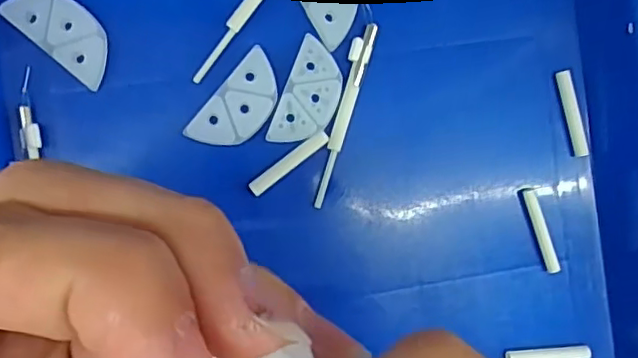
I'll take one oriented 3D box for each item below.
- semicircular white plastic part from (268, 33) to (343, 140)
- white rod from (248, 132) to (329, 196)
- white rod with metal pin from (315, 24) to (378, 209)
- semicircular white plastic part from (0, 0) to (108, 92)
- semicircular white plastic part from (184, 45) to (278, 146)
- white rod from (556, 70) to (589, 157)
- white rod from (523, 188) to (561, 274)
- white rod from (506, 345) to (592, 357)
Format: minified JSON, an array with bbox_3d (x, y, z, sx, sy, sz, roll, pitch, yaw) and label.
[{"bbox_3d":[-0.002,-0.029,0.220,0.020,0.004,0.039,21,88,-8],"label":"semicircular white plastic part"},{"bbox_3d":[-0.011,-0.006,0.222,0.034,0.004,0.006,-37,95,-6],"label":"white rod"},{"bbox_3d":[0.008,-0.024,0.224,0.008,0.004,0.068,18,88,-8],"label":"white rod with metal pin"},{"bbox_3d":[-0.086,-0.050,0.209,0.037,0.006,0.019,41,86,-6],"label":"semicircular white plastic part"},{"bbox_3d":[-0.027,-0.026,0.217,0.020,0.004,0.038,39,86,-7],"label":"semicircular white plastic part"},{"bbox_3d":[0.098,-0.025,0.237,0.005,0.005,0.033,-15,93,-7],"label":"white rod"},{"bbox_3d":[0.086,0.020,0.237,0.004,0.005,0.034,-19,93,-7],"label":"white rod"},{"bbox_3d":[0.089,0.069,0.238,0.033,0.005,0.005,-3,91,-8],"label":"white rod"}]

